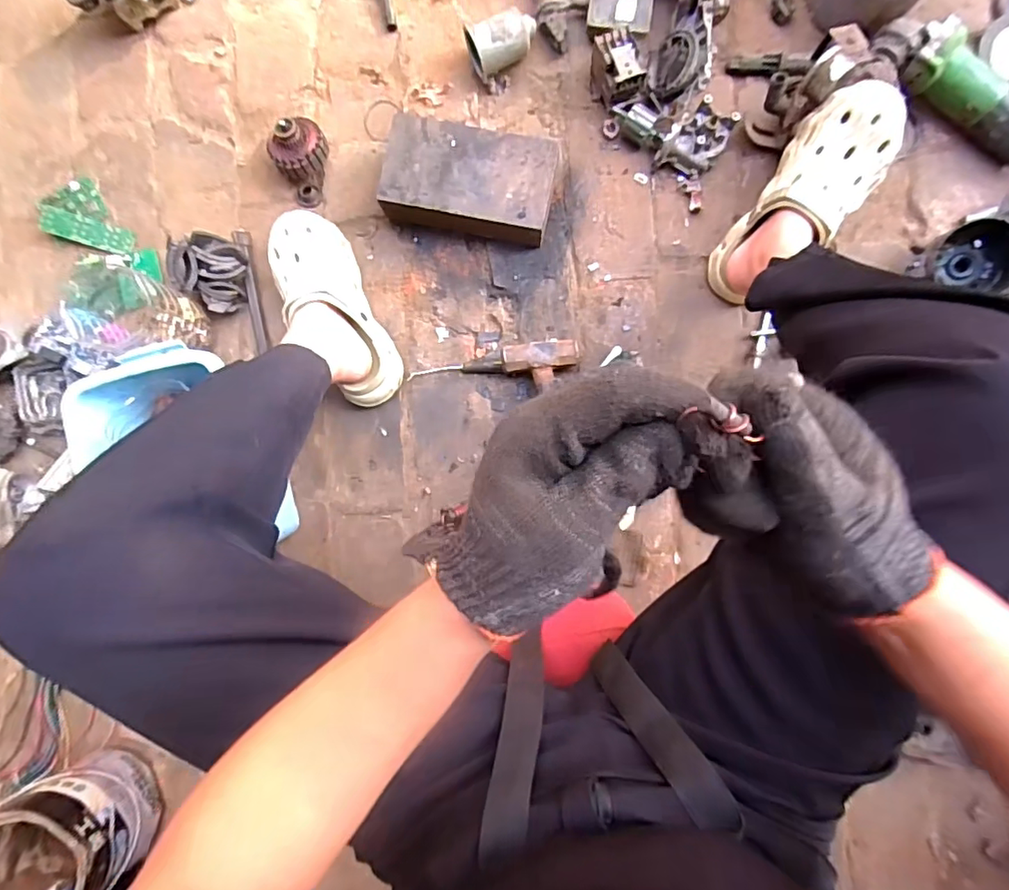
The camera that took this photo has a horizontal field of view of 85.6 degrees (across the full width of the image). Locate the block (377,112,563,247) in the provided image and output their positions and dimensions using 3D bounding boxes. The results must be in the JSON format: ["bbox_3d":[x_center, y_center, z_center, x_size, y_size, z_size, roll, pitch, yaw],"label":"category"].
[{"bbox_3d":[-0.047,-0.348,0.733,0.222,0.073,0.127,12,92,2],"label":"block"}]

